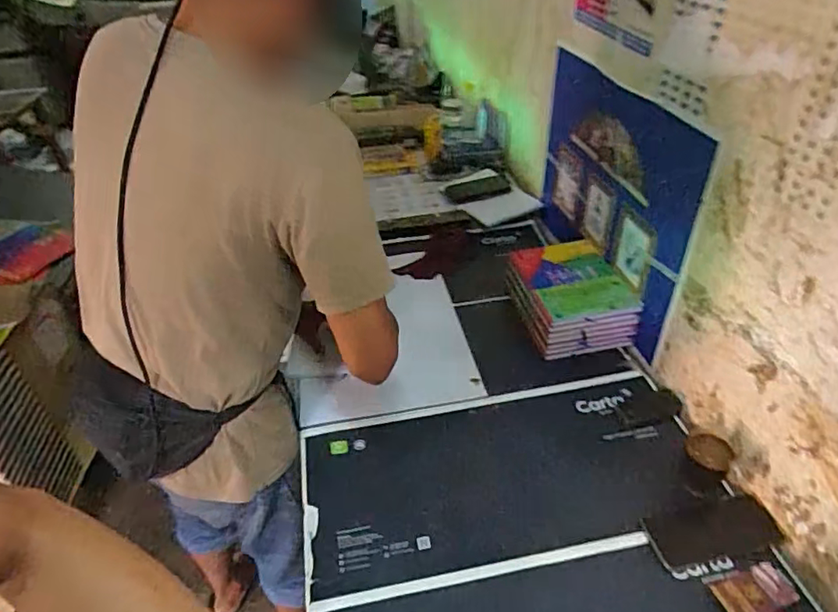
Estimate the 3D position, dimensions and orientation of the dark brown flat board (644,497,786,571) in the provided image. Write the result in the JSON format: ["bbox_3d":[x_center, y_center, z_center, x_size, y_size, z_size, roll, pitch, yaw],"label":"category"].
[{"bbox_3d":[0.403,0.308,0.759,0.172,0.007,0.078,-9,38,-8],"label":"dark brown flat board"}]

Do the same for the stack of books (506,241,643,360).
[{"bbox_3d":[0.290,-0.029,1.150,0.210,0.098,0.279,-9,38,-8],"label":"stack of books"}]

